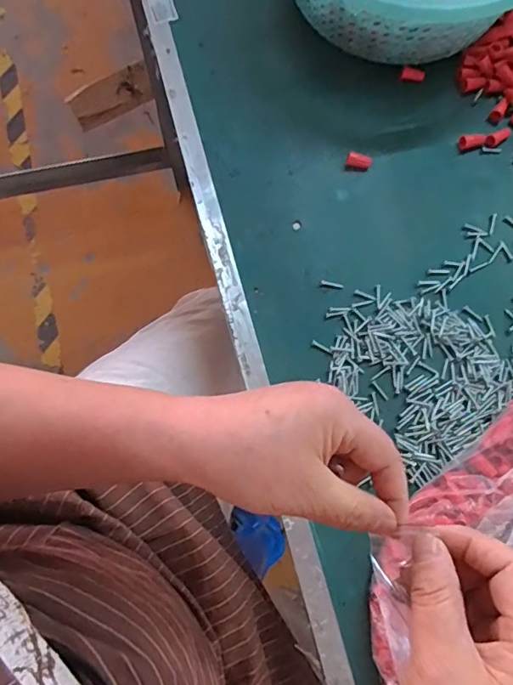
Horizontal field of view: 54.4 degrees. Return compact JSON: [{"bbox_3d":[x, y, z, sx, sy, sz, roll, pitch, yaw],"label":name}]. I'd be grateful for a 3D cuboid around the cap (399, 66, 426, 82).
[{"bbox_3d":[0.150,-0.257,0.480,0.023,0.012,0.010,15,78,3],"label":"cap"}]

